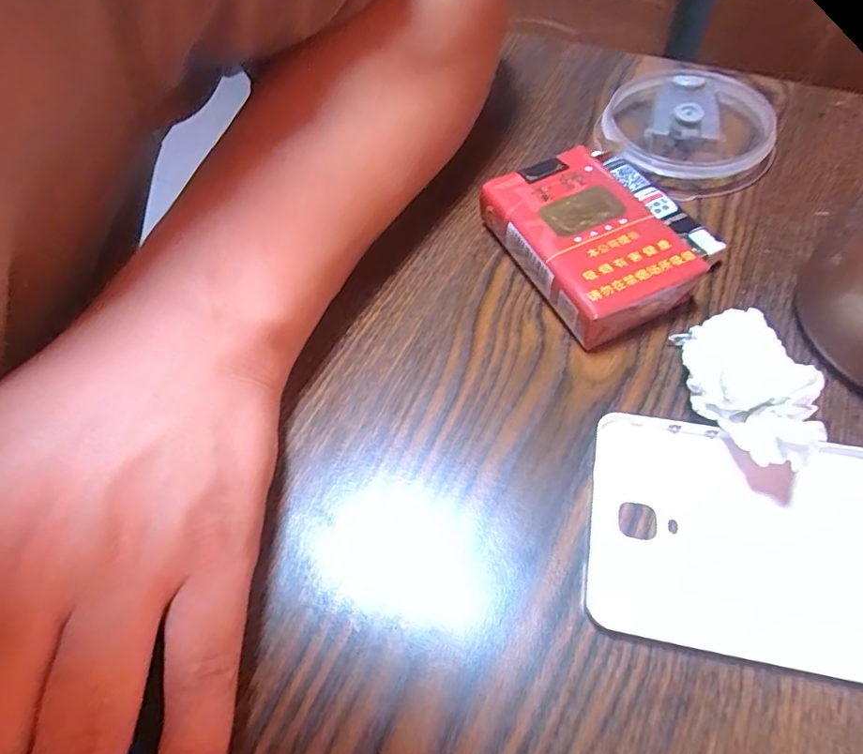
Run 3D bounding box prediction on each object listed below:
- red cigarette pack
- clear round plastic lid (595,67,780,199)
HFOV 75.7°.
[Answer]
[{"bbox_3d":[0.064,-0.056,0.233,0.052,0.026,0.083,-24,58,-12],"label":"red cigarette pack"},{"bbox_3d":[0.127,-0.123,0.276,0.080,0.017,0.080,-2,57,3],"label":"clear round plastic lid"}]

